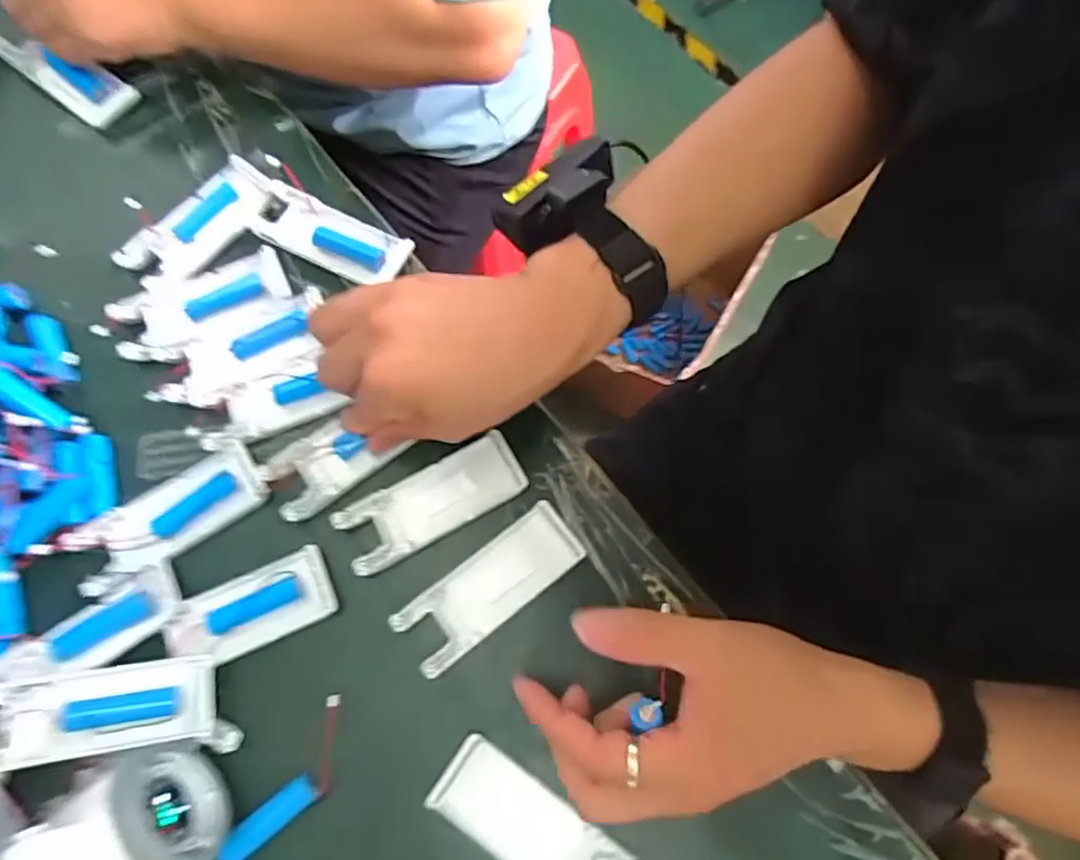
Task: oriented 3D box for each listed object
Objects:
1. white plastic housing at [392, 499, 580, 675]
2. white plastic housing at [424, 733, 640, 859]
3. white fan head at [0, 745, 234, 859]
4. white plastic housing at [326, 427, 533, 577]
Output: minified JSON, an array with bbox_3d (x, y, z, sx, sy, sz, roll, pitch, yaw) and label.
[{"bbox_3d":[-0.027,0.085,0.365,0.104,0.012,0.039,-36,75,-13],"label":"white plastic housing"},{"bbox_3d":[-0.002,0.198,0.329,0.104,0.010,0.039,34,73,10],"label":"white plastic housing"},{"bbox_3d":[-0.177,0.174,0.292,0.053,0.086,0.064,-28,74,-11],"label":"white fan head"},{"bbox_3d":[-0.061,0.039,0.376,0.104,0.012,0.039,-27,73,-11],"label":"white plastic housing"}]

